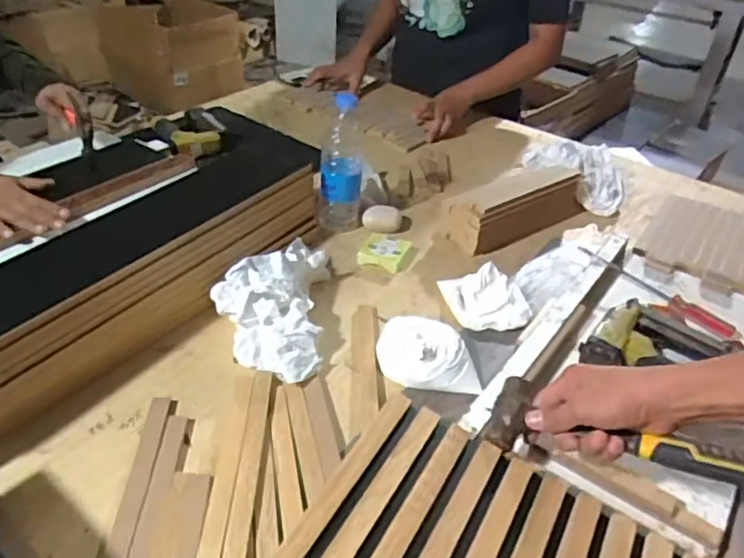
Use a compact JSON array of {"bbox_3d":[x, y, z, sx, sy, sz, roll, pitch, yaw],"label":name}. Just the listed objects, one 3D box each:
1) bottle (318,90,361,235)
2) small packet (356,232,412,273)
[{"bbox_3d":[-0.046,-0.178,0.934,0.065,0.199,0.068,0,37,-4],"label":"bottle"},{"bbox_3d":[0.019,-0.042,0.913,0.066,0.018,0.080,15,38,15],"label":"small packet"}]

